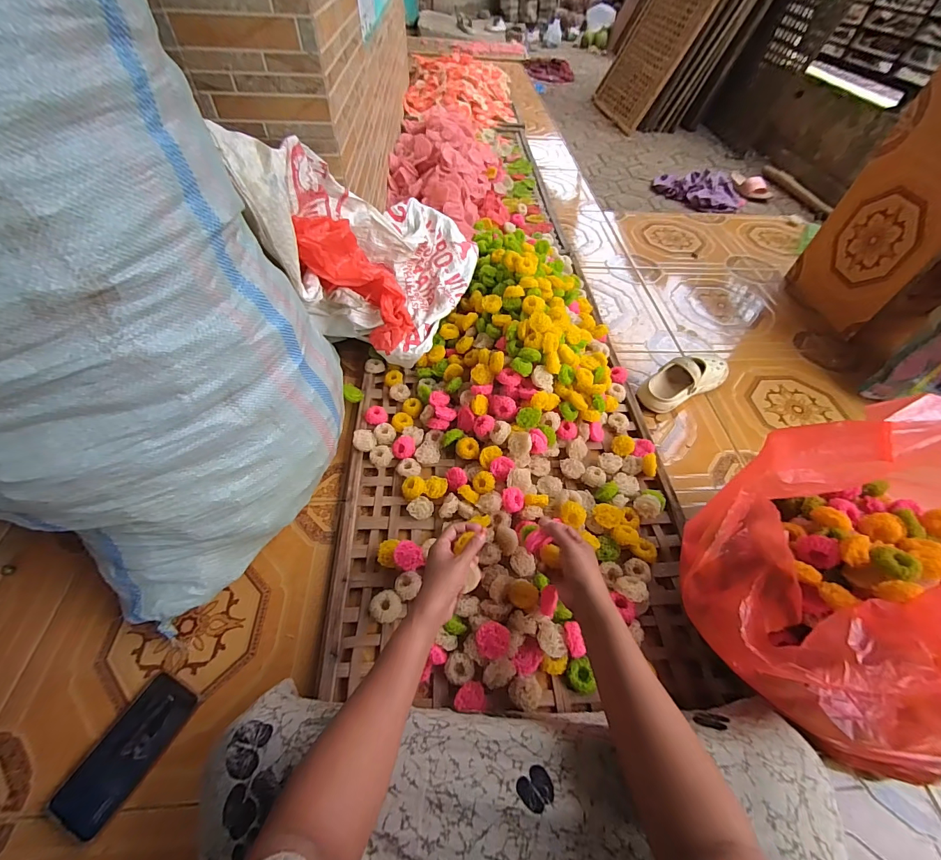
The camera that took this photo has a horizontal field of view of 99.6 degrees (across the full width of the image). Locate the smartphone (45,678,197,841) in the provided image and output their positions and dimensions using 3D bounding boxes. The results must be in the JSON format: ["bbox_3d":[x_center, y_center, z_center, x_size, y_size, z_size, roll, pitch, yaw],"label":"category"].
[{"bbox_3d":[-0.425,0.394,0.490,0.071,0.012,0.151,22,55,14],"label":"smartphone"}]

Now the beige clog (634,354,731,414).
[{"bbox_3d":[0.487,-0.124,0.891,0.244,0.106,0.086,-25,57,-20],"label":"beige clog"}]

